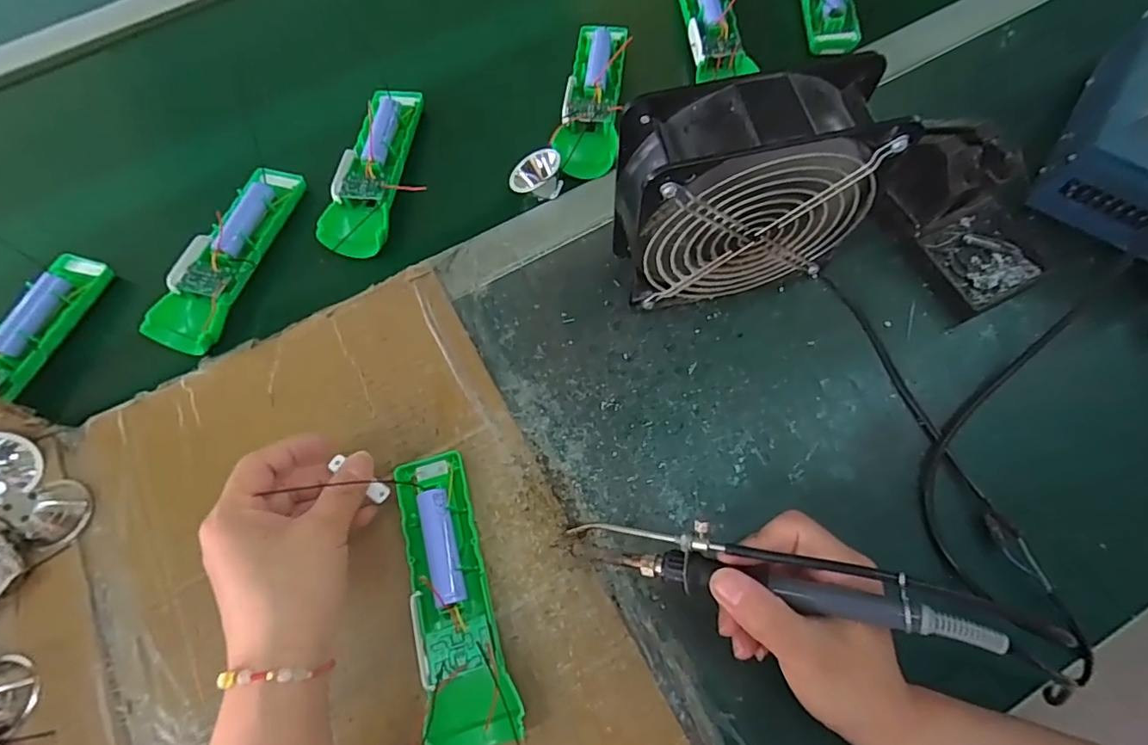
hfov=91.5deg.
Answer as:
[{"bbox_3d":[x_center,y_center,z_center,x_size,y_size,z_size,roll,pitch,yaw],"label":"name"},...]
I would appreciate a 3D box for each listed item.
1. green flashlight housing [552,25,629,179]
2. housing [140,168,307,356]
[{"bbox_3d":[0.015,-0.226,0.462,0.048,0.034,0.146,5,69,4],"label":"green flashlight housing"},{"bbox_3d":[-0.263,-0.092,0.422,0.048,0.026,0.156,17,70,9],"label":"housing"}]

